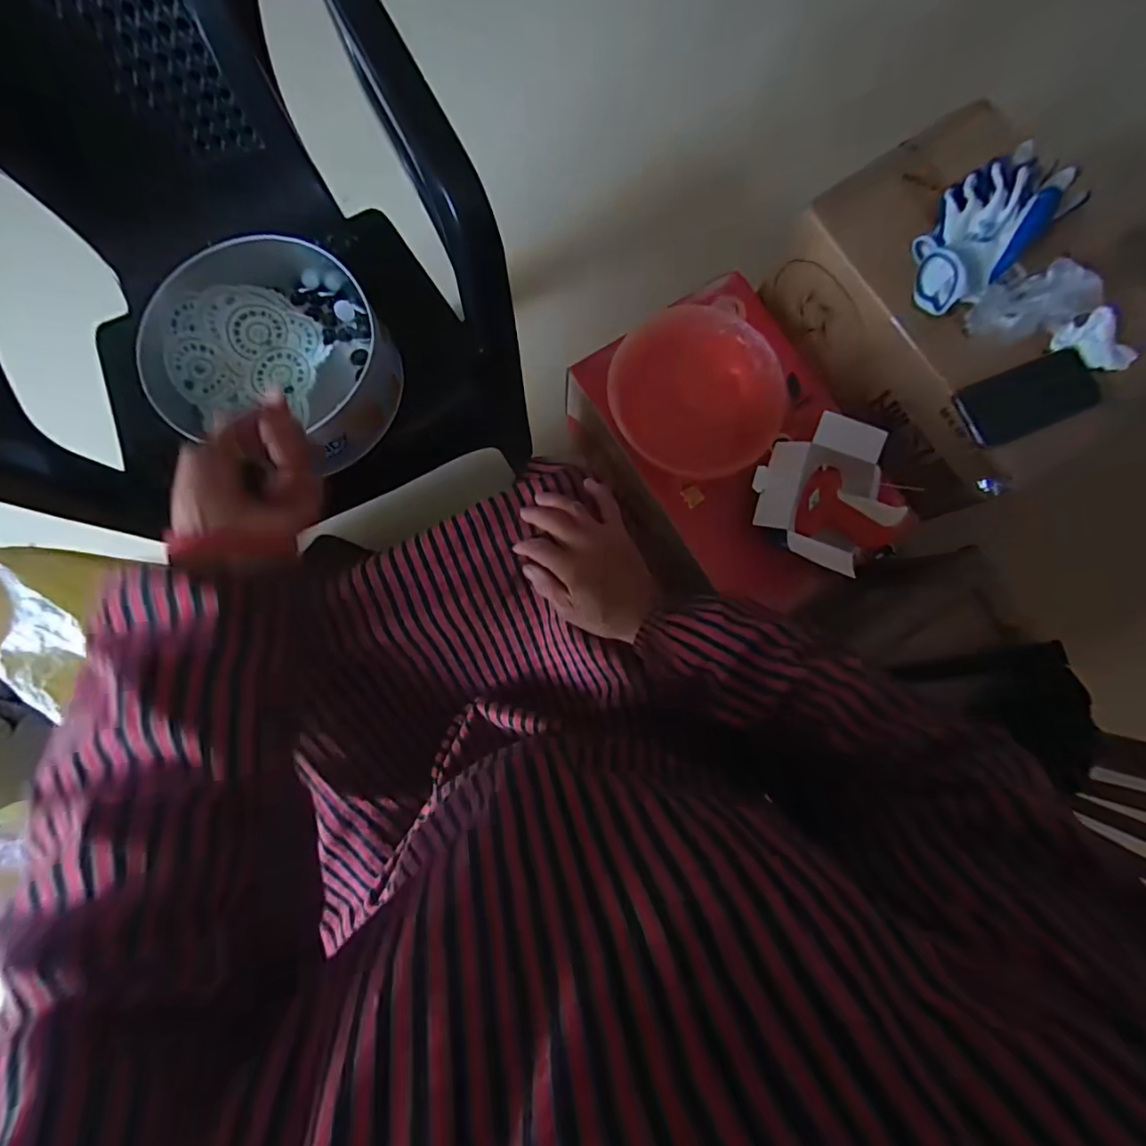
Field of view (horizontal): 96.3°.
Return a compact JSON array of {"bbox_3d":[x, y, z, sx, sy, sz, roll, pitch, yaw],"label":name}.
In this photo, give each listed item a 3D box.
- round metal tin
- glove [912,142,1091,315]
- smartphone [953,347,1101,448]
[{"bbox_3d":[-0.288,-0.213,0.511,0.230,0.068,0.214,33,84,1],"label":"round metal tin"},{"bbox_3d":[0.481,-0.407,0.586,0.236,0.063,0.115,-44,87,-6],"label":"glove"},{"bbox_3d":[0.575,-0.223,0.661,0.013,0.140,0.087,-23,87,-16],"label":"smartphone"}]

